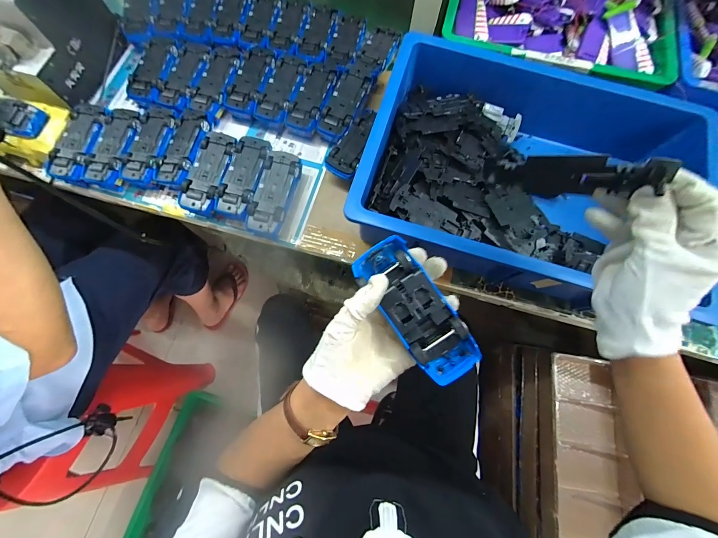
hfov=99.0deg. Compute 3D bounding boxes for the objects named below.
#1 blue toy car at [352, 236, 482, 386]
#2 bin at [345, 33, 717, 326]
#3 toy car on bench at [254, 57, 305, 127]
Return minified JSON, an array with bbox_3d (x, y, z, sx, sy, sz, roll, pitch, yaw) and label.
[{"bbox_3d":[0.050,0.037,0.270,0.050,0.031,0.132,-35,87,-12],"label":"blue toy car"},{"bbox_3d":[0.239,-0.153,0.447,0.442,0.116,0.333,14,72,3],"label":"bin"},{"bbox_3d":[-0.129,-0.292,0.514,0.055,0.037,0.124,17,72,4],"label":"toy car on bench"}]

